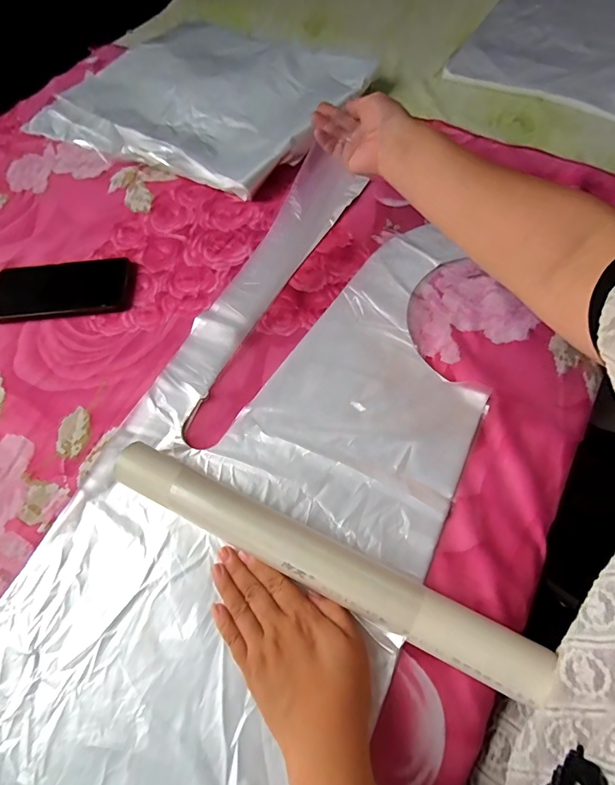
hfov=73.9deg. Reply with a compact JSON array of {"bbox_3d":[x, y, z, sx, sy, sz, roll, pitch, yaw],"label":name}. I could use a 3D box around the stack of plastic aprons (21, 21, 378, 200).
[{"bbox_3d":[-0.164,-0.460,0.631,0.443,0.035,0.343,28,69,14],"label":"stack of plastic aprons"}]

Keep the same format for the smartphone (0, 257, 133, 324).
[{"bbox_3d":[-0.293,-0.123,0.488,0.163,0.007,0.077,-6,65,0],"label":"smartphone"}]

